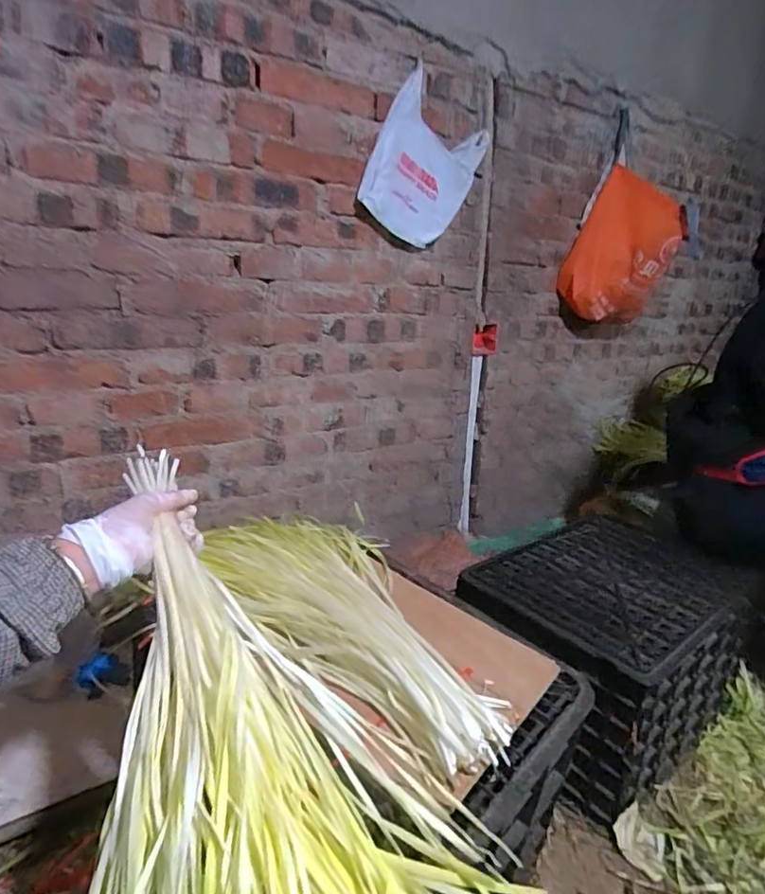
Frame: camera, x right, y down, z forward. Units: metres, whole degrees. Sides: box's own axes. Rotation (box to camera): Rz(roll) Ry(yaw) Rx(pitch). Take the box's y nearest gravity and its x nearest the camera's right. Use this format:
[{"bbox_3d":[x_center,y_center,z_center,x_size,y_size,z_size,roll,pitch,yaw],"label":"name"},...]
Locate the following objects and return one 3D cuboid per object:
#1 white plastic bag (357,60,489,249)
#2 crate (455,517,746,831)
[{"bbox_3d":[0.090,-0.625,1.219,0.260,0.354,0.062,28,-12,-40],"label":"white plastic bag"},{"bbox_3d":[0.402,0.350,0.993,0.496,0.257,0.348,-13,23,-41],"label":"crate"}]

